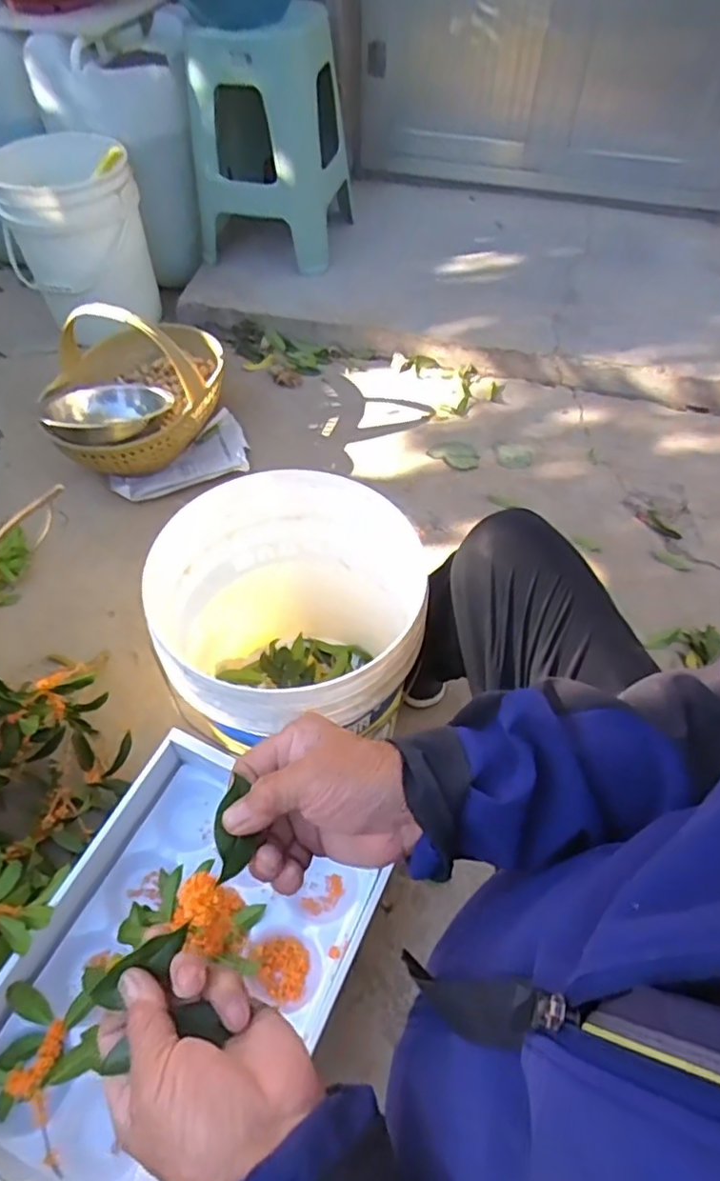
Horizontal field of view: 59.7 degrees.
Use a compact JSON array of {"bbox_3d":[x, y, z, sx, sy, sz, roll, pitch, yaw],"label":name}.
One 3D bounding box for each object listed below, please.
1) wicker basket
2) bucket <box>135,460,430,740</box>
[{"bbox_3d":[-0.468,-0.459,1.279,0.344,0.242,0.432,-7,53,-6],"label":"wicker basket"},{"bbox_3d":[-0.082,0.085,0.821,0.306,0.353,0.308,0,53,-1],"label":"bucket"}]

